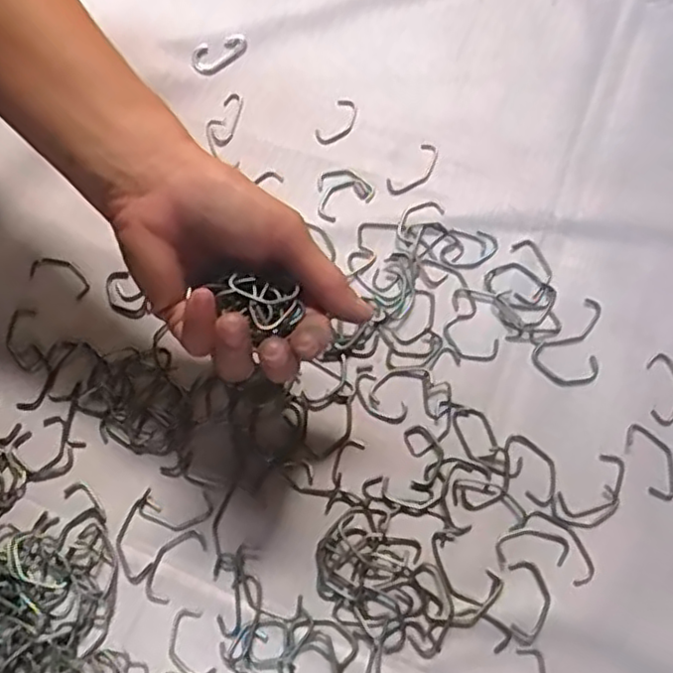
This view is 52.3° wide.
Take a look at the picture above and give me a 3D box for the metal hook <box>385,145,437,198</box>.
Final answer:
[{"bbox_3d":[0.047,-0.099,0.414,0.017,0.005,0.041,40,75,15],"label":"metal hook"}]

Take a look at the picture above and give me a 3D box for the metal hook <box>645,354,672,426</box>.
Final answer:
[{"bbox_3d":[0.174,0.028,0.359,0.019,0.004,0.039,4,70,3],"label":"metal hook"}]

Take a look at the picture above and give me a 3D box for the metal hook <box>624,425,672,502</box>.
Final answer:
[{"bbox_3d":[0.160,0.063,0.345,0.022,0.004,0.039,-24,71,-7],"label":"metal hook"}]

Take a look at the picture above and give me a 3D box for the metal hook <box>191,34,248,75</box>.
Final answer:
[{"bbox_3d":[-0.075,-0.180,0.439,0.038,0.007,0.019,-21,70,-6],"label":"metal hook"}]

